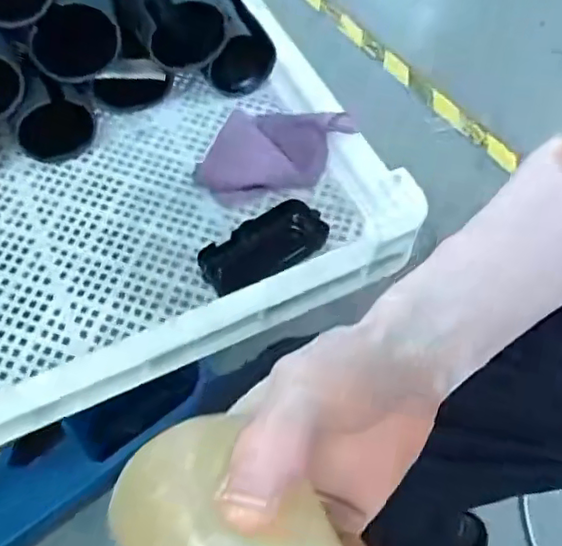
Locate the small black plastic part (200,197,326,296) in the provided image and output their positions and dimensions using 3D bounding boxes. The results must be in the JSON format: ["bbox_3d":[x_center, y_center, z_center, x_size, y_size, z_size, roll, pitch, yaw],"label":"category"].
[{"bbox_3d":[-0.015,-0.023,0.524,0.110,0.025,0.043,-28,63,-14],"label":"small black plastic part"}]

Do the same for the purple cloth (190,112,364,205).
[{"bbox_3d":[-0.007,-0.110,0.560,0.147,0.060,0.052,-15,61,-7],"label":"purple cloth"}]

